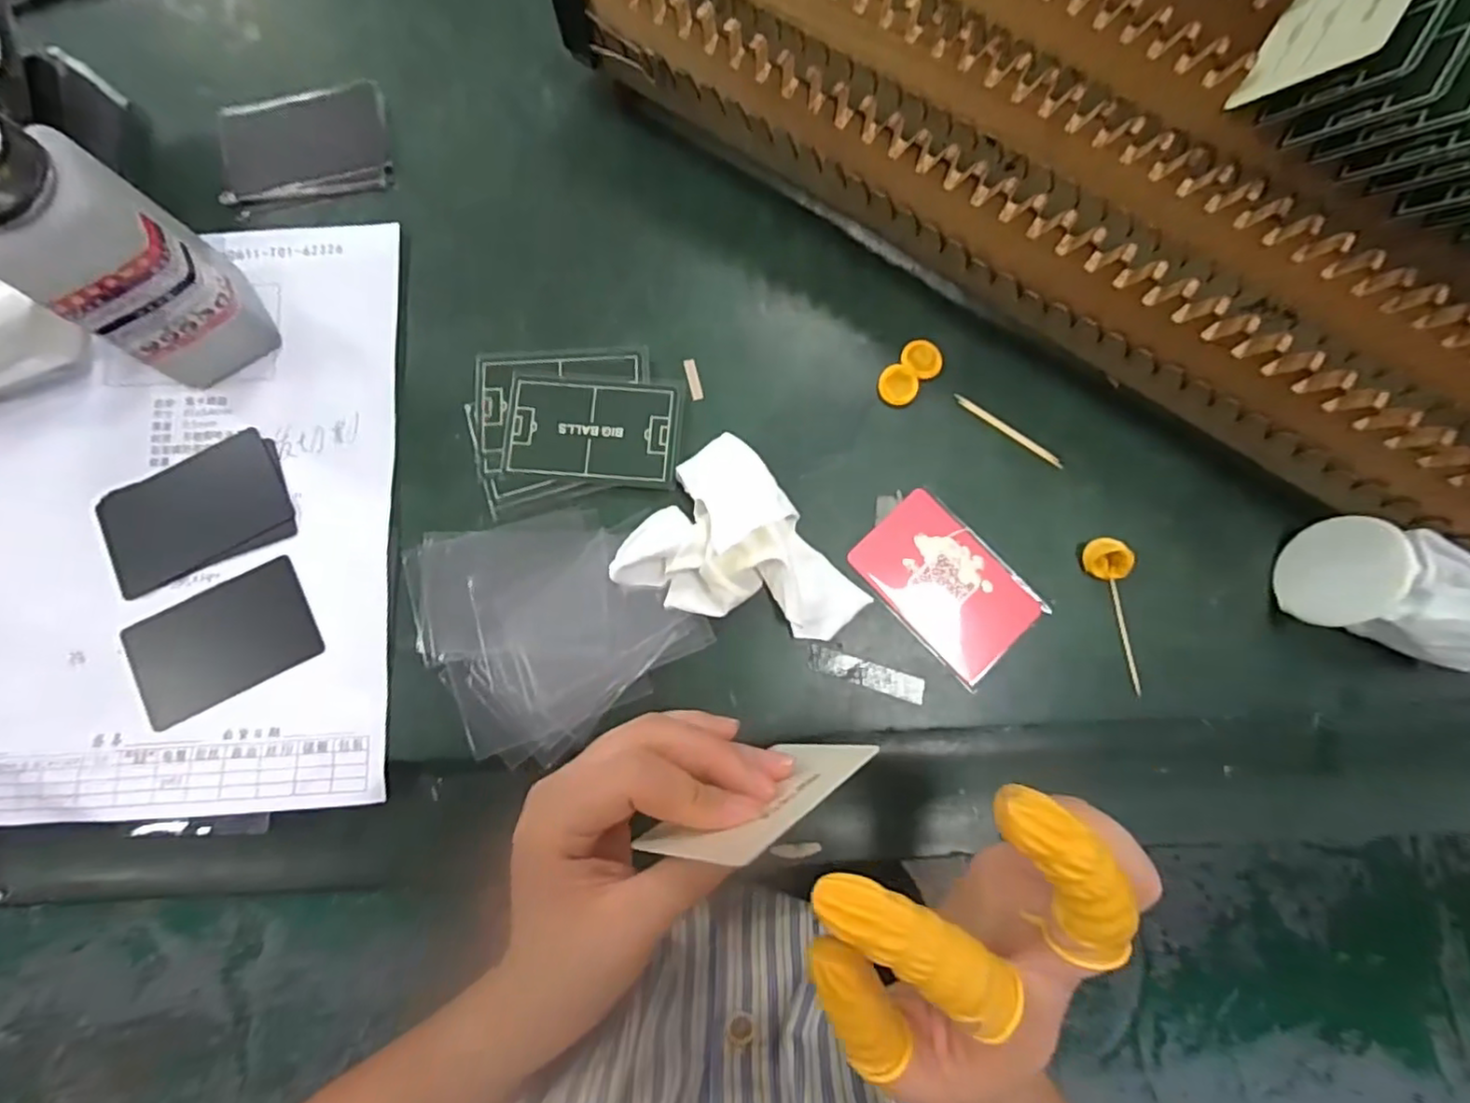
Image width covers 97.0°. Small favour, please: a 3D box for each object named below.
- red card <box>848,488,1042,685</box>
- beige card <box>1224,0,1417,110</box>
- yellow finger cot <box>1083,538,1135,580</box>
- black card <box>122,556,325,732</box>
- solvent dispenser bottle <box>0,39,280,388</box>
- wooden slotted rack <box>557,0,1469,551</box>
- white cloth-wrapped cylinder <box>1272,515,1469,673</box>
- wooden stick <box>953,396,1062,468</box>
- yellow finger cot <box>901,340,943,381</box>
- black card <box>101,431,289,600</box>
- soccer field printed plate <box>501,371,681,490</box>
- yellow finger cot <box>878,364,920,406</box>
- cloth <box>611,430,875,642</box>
[{"bbox_3d":[0.104,0.016,0.321,0.054,0.004,0.086,-42,83,-7],"label":"red card"},{"bbox_3d":[0.256,-0.228,0.274,0.004,0.053,0.077,36,83,-30],"label":"beige card"},{"bbox_3d":[0.181,0.004,0.316,0.016,0.014,0.021,-18,80,-4],"label":"yellow finger cot"},{"bbox_3d":[-0.246,0.043,0.313,0.083,0.004,0.052,-27,81,-5],"label":"black card"},{"bbox_3d":[-0.268,-0.134,0.278,0.055,0.136,0.071,-23,81,-5],"label":"solvent dispenser bottle"},{"bbox_3d":[0.165,-0.132,0.308,0.569,0.080,0.065,34,81,5],"label":"wooden slotted rack"},{"bbox_3d":[0.303,0.020,0.299,0.077,0.048,0.048,25,80,4],"label":"white cloth-wrapped cylinder"},{"bbox_3d":[0.141,-0.062,0.332,0.063,0.004,0.005,36,81,6],"label":"wooden stick"},{"bbox_3d":[0.098,-0.101,0.339,0.021,0.004,0.020,0,80,-1],"label":"yellow finger cot"},{"bbox_3d":[-0.269,-0.020,0.322,0.085,0.004,0.053,-28,81,-5],"label":"black card"},{"bbox_3d":[-0.071,-0.062,0.330,0.086,0.005,0.055,5,80,0],"label":"soccer field printed plate"},{"bbox_3d":[0.084,-0.086,0.335,0.020,0.005,0.021,0,80,-1],"label":"yellow finger cot"},{"bbox_3d":[0.007,0.004,0.307,0.107,0.029,0.082,36,81,6],"label":"cloth"}]

